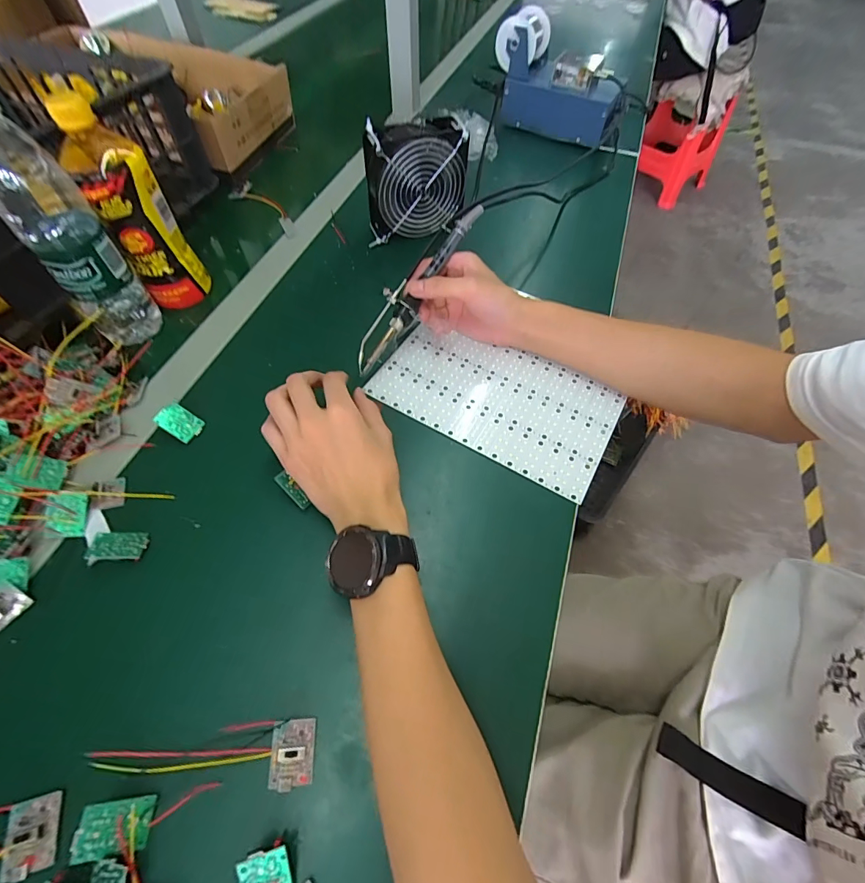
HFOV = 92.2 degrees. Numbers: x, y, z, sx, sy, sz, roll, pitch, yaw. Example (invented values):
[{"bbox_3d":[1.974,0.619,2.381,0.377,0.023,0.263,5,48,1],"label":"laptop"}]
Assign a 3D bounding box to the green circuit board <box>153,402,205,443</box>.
[{"bbox_3d":[-0.236,-0.018,0.390,0.036,0.004,0.026,39,63,-15],"label":"green circuit board"}]

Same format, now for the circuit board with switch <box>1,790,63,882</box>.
[{"bbox_3d":[-0.237,0.231,0.244,0.027,0.006,0.036,-16,62,-12],"label":"circuit board with switch"}]

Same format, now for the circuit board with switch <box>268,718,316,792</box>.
[{"bbox_3d":[-0.091,0.201,0.269,0.026,0.013,0.036,-2,59,-5],"label":"circuit board with switch"}]

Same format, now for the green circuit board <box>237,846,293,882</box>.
[{"bbox_3d":[-0.094,0.249,0.235,0.025,0.005,0.033,-12,93,-19],"label":"green circuit board"}]

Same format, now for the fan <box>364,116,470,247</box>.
[{"bbox_3d":[-0.019,-0.316,0.515,0.121,0.121,0.057,-8,60,-8],"label":"fan"}]

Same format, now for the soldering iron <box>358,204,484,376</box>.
[{"bbox_3d":[-0.015,-0.160,0.426,0.047,0.018,0.210,34,86,16],"label":"soldering iron"}]

